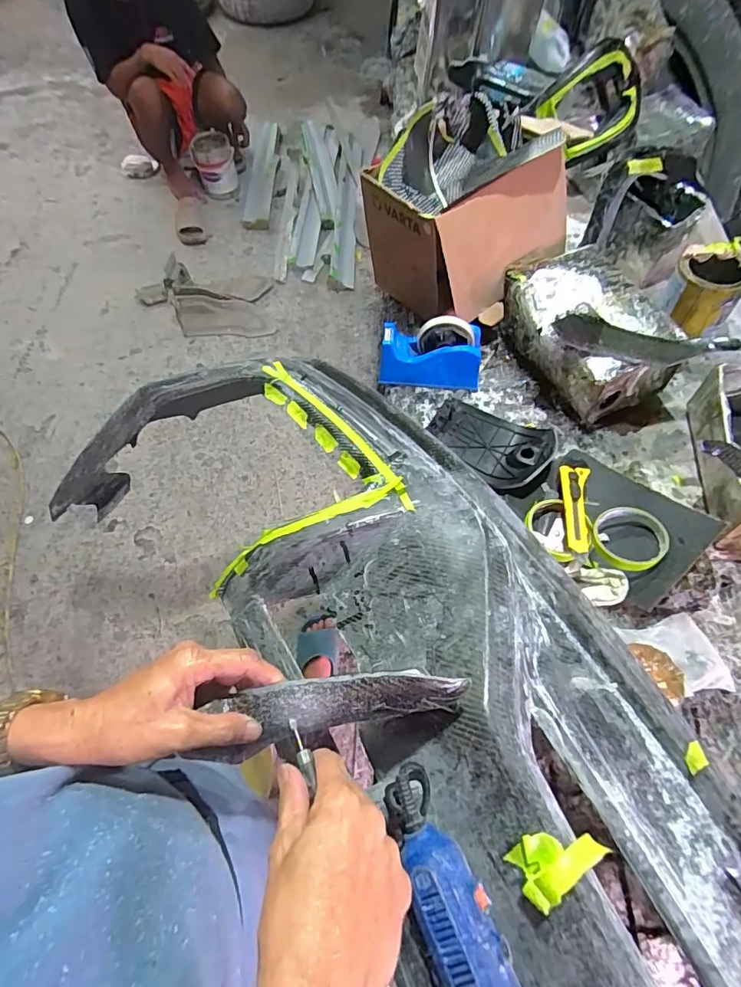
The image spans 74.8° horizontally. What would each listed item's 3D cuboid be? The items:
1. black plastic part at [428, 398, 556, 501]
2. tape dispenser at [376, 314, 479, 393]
[{"bbox_3d":[0.174,-0.073,0.706,0.178,0.043,0.123,26,67,13],"label":"black plastic part"},{"bbox_3d":[0.094,-0.222,0.755,0.158,0.102,0.061,5,64,3],"label":"tape dispenser"}]

